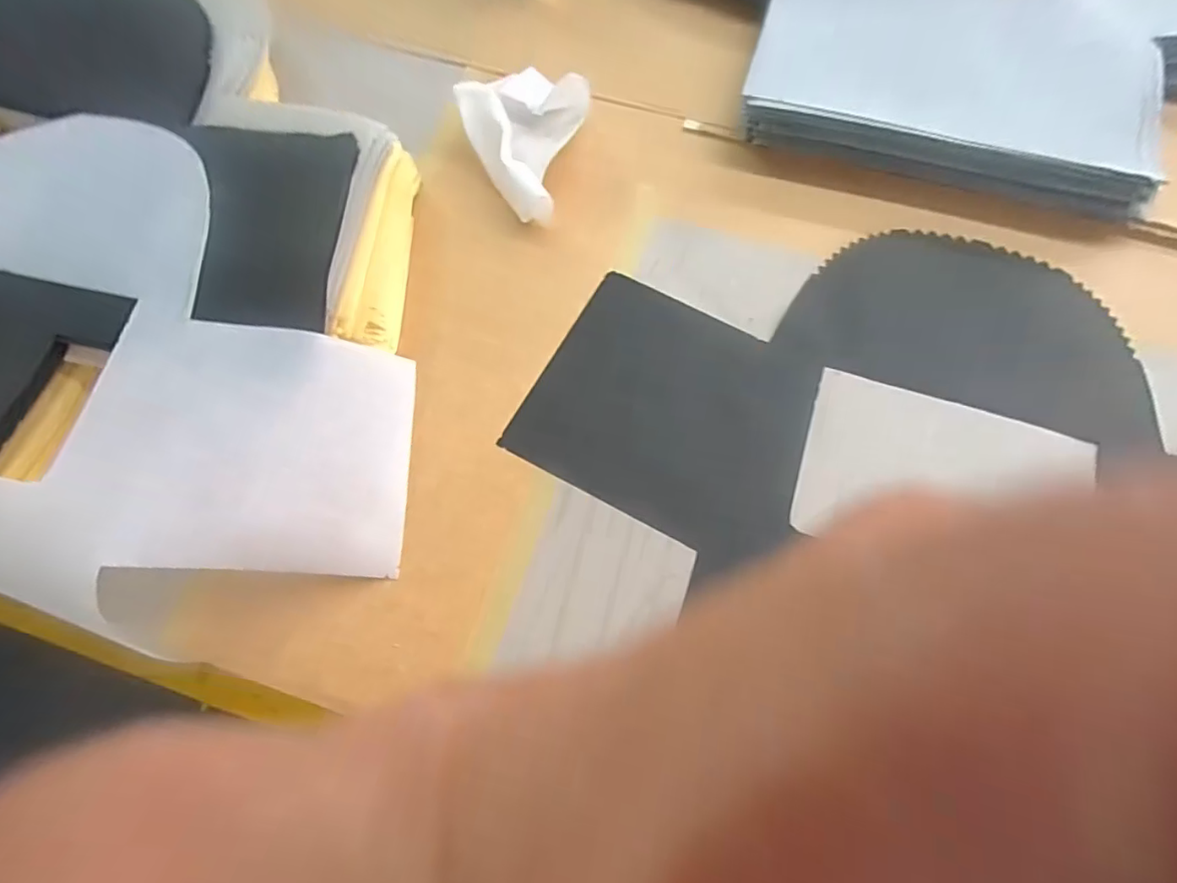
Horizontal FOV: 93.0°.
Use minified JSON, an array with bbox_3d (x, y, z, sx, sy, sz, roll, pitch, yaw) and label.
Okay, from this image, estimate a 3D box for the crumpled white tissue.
[{"bbox_3d":[-0.039,-0.227,0.404,0.095,0.038,0.120,-36,77,-7],"label":"crumpled white tissue"}]

